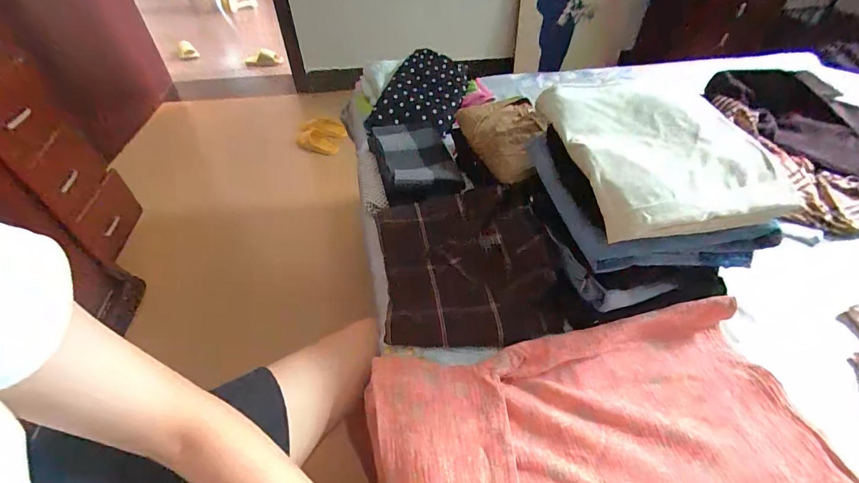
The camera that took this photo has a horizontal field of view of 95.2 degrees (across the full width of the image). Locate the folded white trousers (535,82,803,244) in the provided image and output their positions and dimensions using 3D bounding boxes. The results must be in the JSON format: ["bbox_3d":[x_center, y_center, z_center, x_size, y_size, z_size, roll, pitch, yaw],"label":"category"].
[{"bbox_3d":[0.295,-0.126,0.523,0.233,0.073,0.269,-6,47,-5],"label":"folded white trousers"}]

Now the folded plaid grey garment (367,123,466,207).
[{"bbox_3d":[-0.028,-0.167,0.791,0.161,0.049,0.261,-10,47,-9],"label":"folded plaid grey garment"}]

